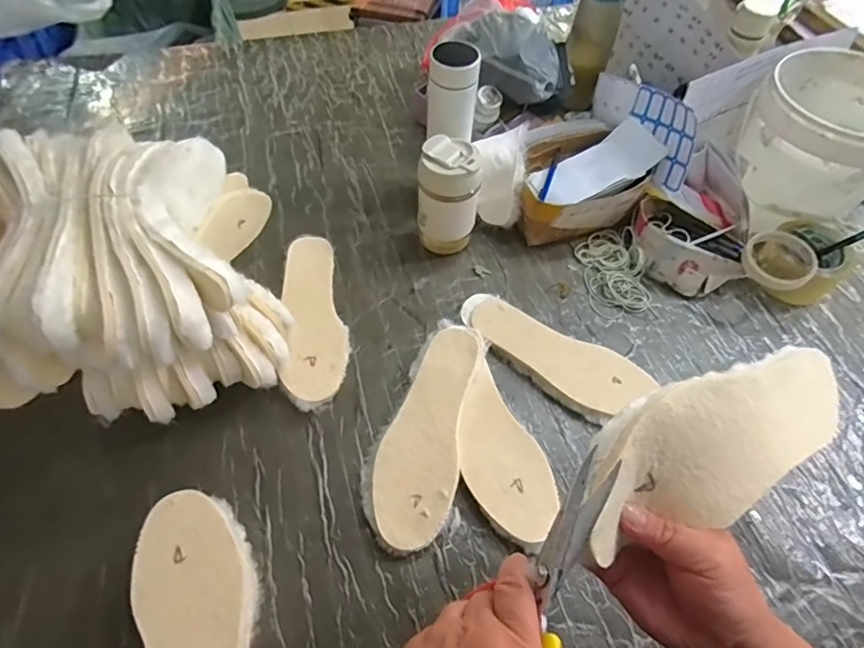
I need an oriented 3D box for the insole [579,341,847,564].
[{"bbox_3d":[0.187,0.069,0.317,0.221,0.025,0.083,-11,94,-19],"label":"insole"}]

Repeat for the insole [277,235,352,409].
[{"bbox_3d":[-0.153,-0.011,0.666,0.083,0.016,0.257,-2,58,-9],"label":"insole"}]

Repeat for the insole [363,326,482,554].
[{"bbox_3d":[-0.009,0.117,0.576,0.093,0.012,0.255,8,59,11],"label":"insole"}]

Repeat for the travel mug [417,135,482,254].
[{"bbox_3d":[0.024,-0.177,0.718,0.081,0.157,0.069,8,58,3],"label":"travel mug"}]

